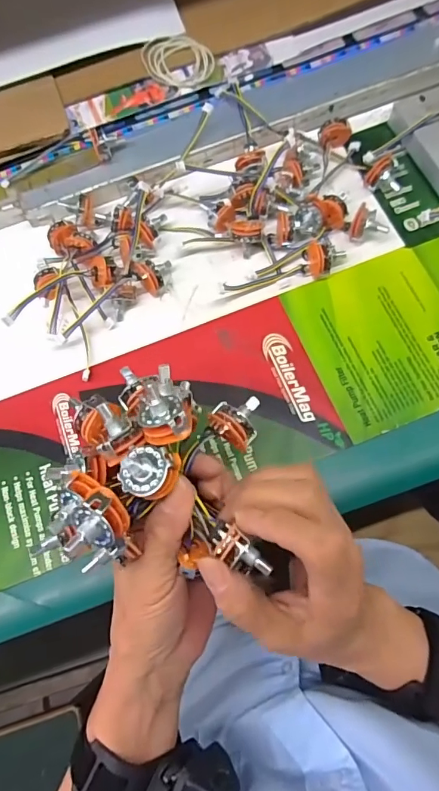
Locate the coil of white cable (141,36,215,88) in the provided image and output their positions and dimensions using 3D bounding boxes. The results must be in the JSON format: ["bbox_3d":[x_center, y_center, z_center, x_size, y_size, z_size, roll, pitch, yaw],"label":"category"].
[{"bbox_3d":[-0.038,-0.309,0.415,0.063,0.008,0.053,-11,73,-1],"label":"coil of white cable"}]

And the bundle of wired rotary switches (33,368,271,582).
[{"bbox_3d":[-0.028,0.037,0.224,0.097,0.054,0.091,2,77,2],"label":"bundle of wired rotary switches"}]

